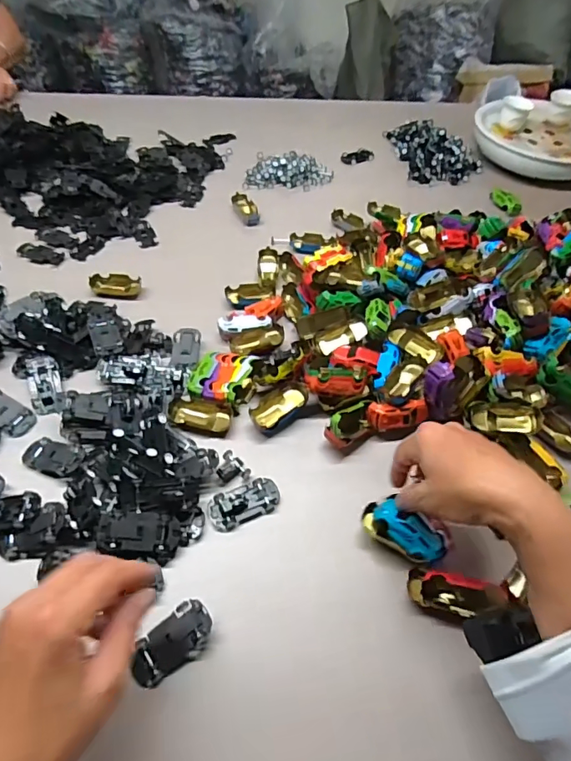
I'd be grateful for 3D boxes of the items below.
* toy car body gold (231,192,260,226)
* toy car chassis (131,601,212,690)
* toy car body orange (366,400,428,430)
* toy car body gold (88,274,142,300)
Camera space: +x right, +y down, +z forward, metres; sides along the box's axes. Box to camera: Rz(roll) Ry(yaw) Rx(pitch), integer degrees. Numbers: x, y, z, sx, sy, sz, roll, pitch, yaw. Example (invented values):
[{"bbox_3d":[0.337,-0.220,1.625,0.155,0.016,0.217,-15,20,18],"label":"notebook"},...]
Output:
[{"bbox_3d":[-0.061,-0.265,0.747,0.031,0.020,0.069,-14,51,-14],"label":"toy car body gold"},{"bbox_3d":[-0.084,0.197,0.361,0.062,0.017,0.033,-33,58,-27],"label":"toy car chassis"},{"bbox_3d":[0.116,0.035,0.491,0.063,0.021,0.025,-6,50,-8],"label":"toy car body orange"},{"bbox_3d":[-0.220,-0.122,0.620,0.063,0.015,0.032,4,49,1],"label":"toy car body gold"}]

